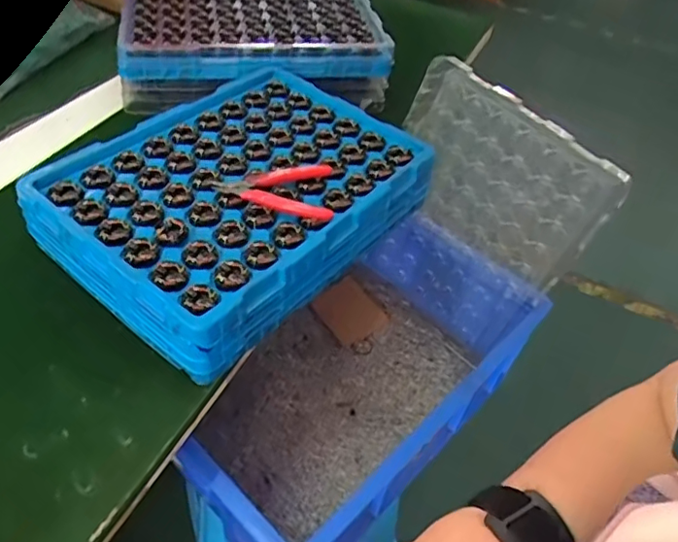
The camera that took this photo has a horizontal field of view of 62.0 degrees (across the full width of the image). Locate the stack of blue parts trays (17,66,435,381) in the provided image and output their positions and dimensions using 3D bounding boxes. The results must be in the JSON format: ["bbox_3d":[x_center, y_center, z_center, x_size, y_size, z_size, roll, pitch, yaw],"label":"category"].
[{"bbox_3d":[-0.110,-0.085,0.632,0.280,0.081,0.367,34,52,23],"label":"stack of blue parts trays"}]

